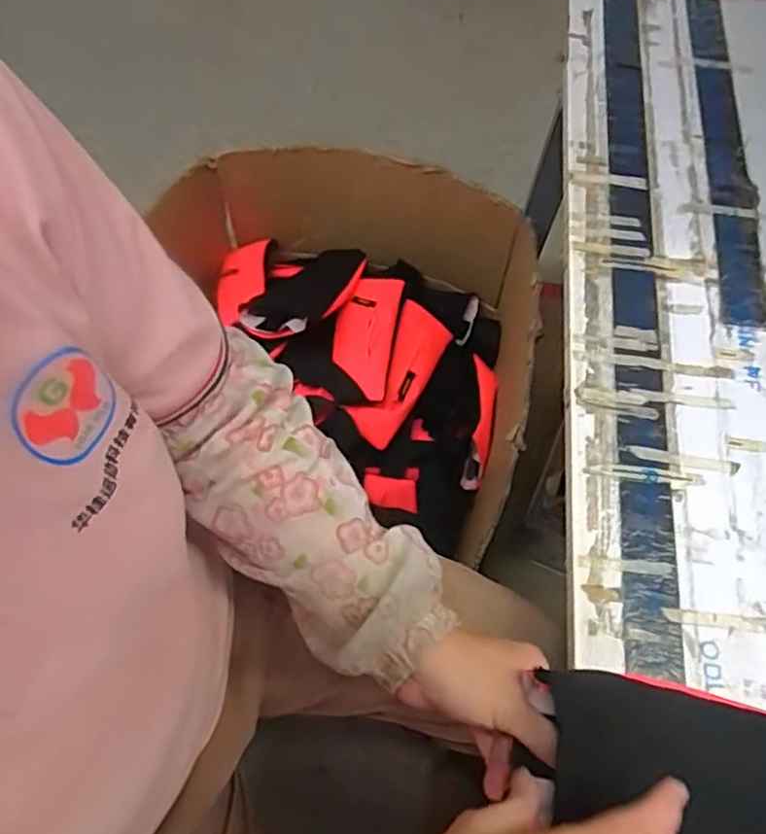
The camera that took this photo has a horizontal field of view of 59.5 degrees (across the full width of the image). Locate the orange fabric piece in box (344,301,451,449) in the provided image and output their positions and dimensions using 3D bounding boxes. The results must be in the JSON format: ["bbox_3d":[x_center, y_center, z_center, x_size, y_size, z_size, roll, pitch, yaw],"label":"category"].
[{"bbox_3d":[0.024,-0.066,0.966,0.089,0.029,0.234,25,66,9],"label":"orange fabric piece in box"}]

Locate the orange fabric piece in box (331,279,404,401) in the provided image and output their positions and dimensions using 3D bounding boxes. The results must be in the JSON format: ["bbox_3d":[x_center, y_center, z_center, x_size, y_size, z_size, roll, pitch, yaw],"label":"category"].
[{"bbox_3d":[-0.026,-0.127,0.960,0.085,0.035,0.222,9,64,2],"label":"orange fabric piece in box"}]

